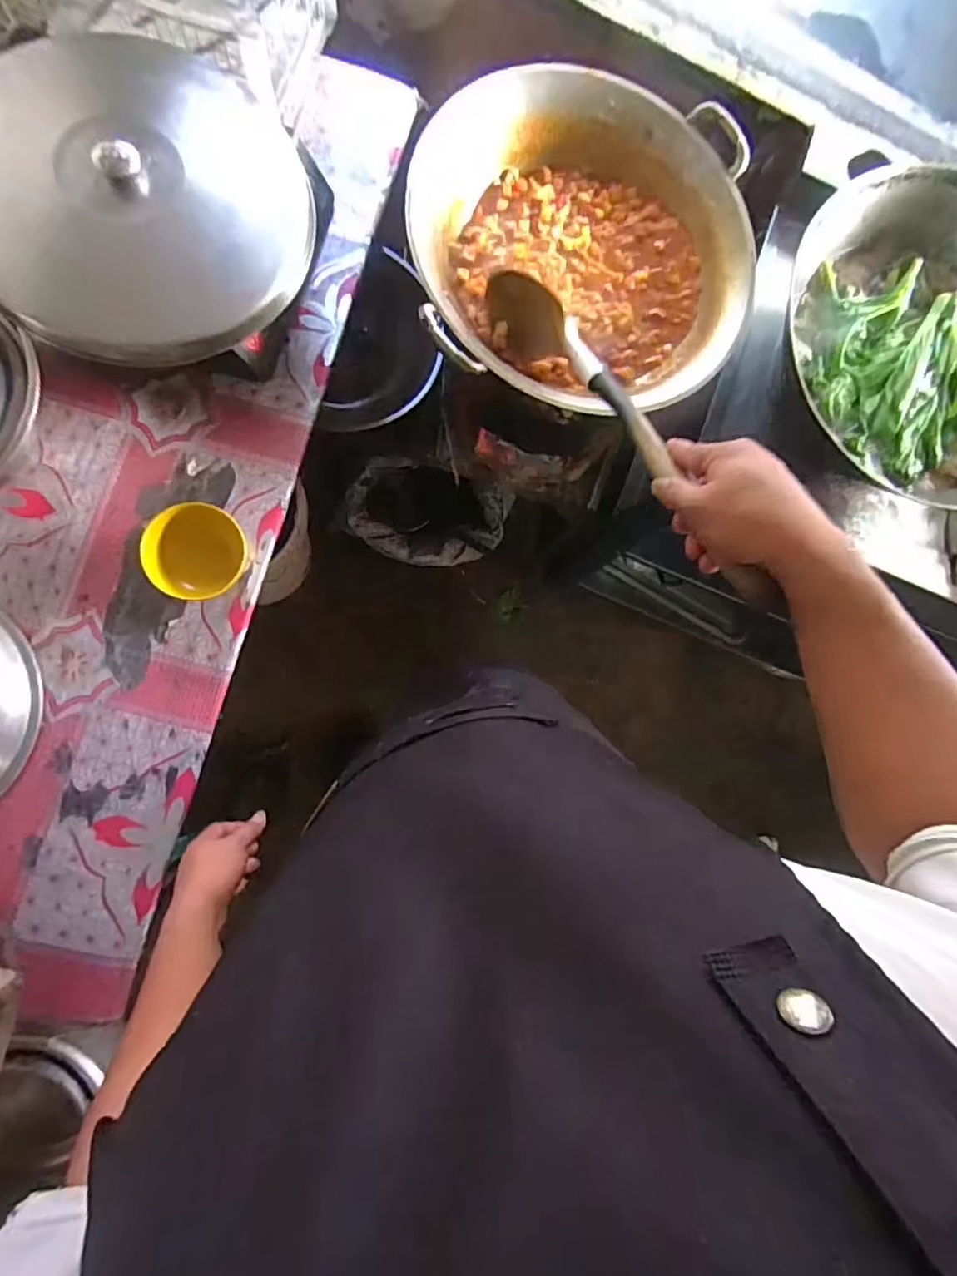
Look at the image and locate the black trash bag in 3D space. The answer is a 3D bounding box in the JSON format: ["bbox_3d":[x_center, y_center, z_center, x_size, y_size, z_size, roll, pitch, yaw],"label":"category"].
[{"bbox_3d":[-0.115,-0.294,1.369,0.368,0.149,0.212,6,84,-7],"label":"black trash bag"}]

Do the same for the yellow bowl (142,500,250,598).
[{"bbox_3d":[-0.337,-0.104,0.693,0.107,0.053,0.110,1,85,-8],"label":"yellow bowl"}]

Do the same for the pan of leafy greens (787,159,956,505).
[{"bbox_3d":[0.599,-0.379,0.733,0.349,0.083,0.413,-22,88,-9],"label":"pan of leafy greens"}]

